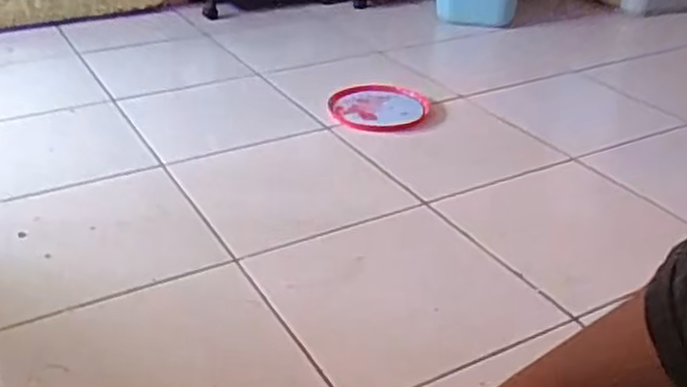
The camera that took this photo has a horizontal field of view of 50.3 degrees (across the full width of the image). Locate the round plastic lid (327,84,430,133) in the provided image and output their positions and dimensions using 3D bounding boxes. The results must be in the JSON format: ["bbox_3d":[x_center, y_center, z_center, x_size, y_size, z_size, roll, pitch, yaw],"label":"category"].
[{"bbox_3d":[0.066,-0.166,1.381,0.176,0.019,0.193,11,31,17],"label":"round plastic lid"}]

